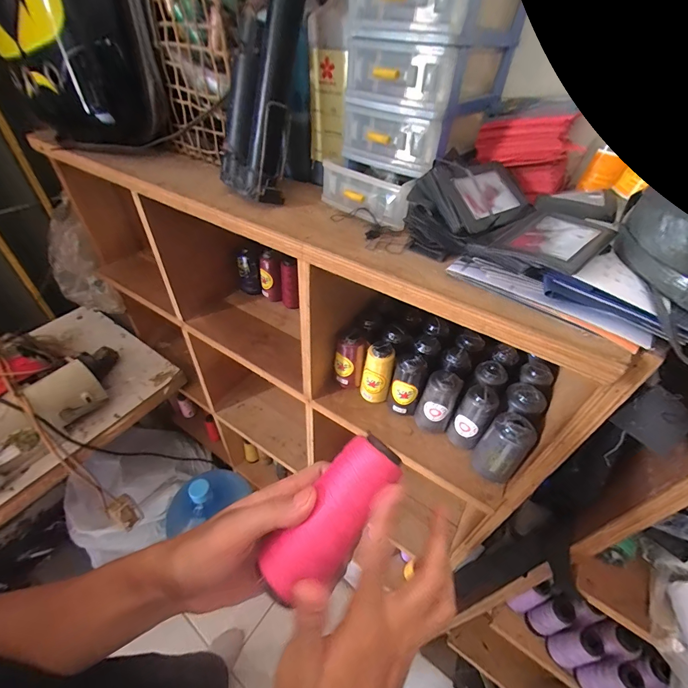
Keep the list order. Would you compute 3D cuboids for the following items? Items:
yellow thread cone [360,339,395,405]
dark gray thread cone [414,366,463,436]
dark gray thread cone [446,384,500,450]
[{"bbox_3d":[0.054,0.049,0.546,0.048,0.111,0.039,10,44,7],"label":"yellow thread cone"},{"bbox_3d":[0.142,0.092,0.512,0.052,0.116,0.045,22,47,18],"label":"dark gray thread cone"},{"bbox_3d":[0.188,0.108,0.493,0.047,0.110,0.046,34,52,28],"label":"dark gray thread cone"}]

